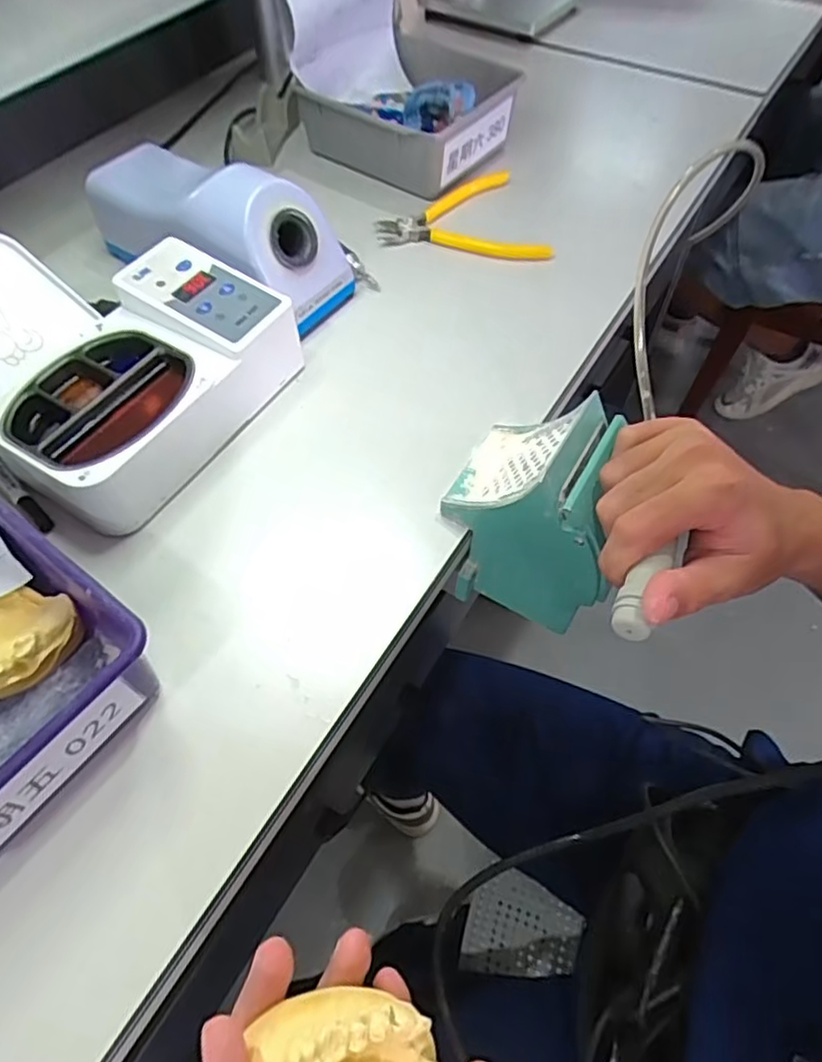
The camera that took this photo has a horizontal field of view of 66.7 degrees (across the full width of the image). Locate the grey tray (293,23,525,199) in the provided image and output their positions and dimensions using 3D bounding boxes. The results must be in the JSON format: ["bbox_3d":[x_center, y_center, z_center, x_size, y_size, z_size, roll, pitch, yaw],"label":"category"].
[{"bbox_3d":[-0.010,-0.433,0.647,0.182,0.059,0.176,26,61,17],"label":"grey tray"}]

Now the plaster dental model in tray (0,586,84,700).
[{"bbox_3d":[-0.216,0.058,0.335,0.051,0.031,0.067,38,65,22],"label":"plaster dental model in tray"}]

